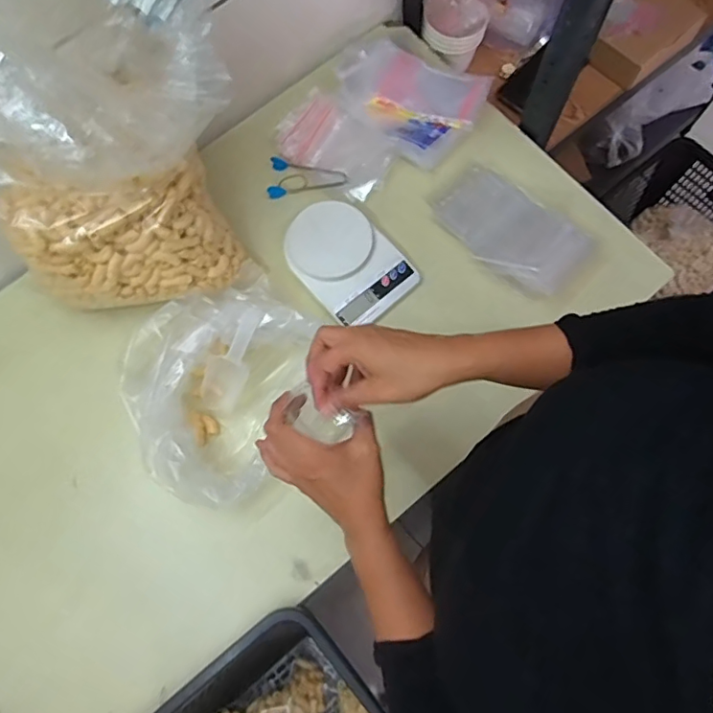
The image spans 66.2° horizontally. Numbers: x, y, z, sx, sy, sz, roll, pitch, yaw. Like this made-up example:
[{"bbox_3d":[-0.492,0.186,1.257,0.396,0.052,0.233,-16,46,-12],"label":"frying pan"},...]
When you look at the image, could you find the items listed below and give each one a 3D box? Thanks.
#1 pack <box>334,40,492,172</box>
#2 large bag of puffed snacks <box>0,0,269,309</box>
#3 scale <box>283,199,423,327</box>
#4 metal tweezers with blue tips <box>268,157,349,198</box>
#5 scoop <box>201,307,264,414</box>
[{"bbox_3d":[0.084,-0.394,0.824,0.212,0.033,0.171,42,80,12],"label":"pack"},{"bbox_3d":[-0.260,-0.231,0.603,0.258,0.335,0.247,-5,74,0],"label":"large bag of puffed snacks"},{"bbox_3d":[-0.013,-0.132,0.753,0.128,0.029,0.174,-42,77,-9],"label":"scale"},{"bbox_3d":[-0.071,-0.258,0.800,0.112,0.013,0.060,5,75,3],"label":"metal tweezers with blue tips"},{"bbox_3d":[-0.156,0.004,0.703,0.054,0.150,0.047,42,35,12],"label":"scoop"}]

